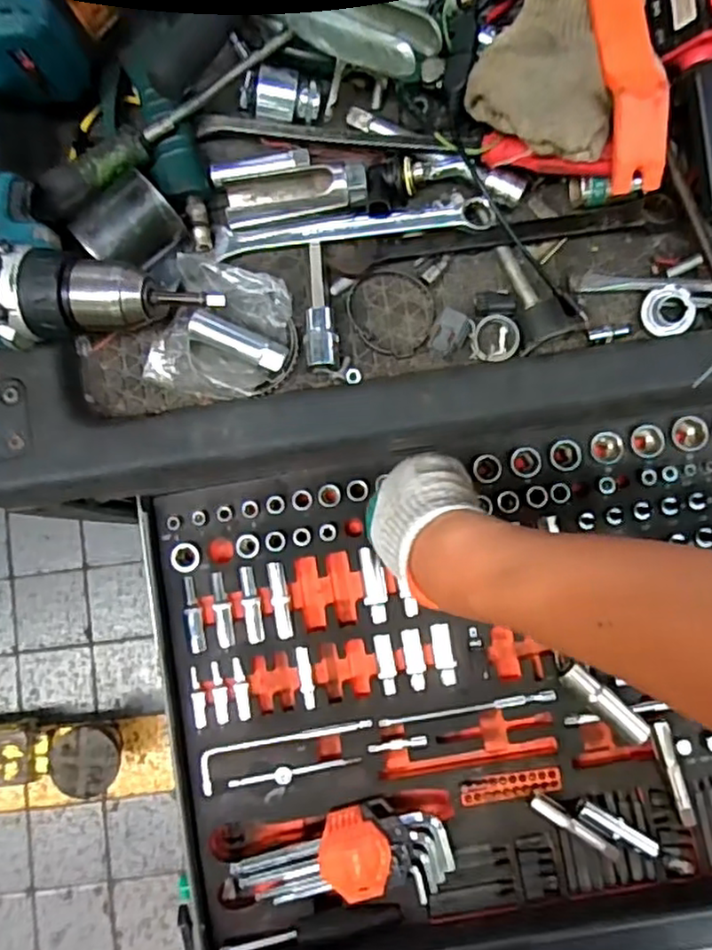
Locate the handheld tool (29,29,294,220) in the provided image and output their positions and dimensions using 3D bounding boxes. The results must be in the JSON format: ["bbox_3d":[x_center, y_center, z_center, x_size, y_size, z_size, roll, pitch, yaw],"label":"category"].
[{"bbox_3d":[-0.119,-0.221,0.414,0.191,0.027,0.019,-38,85,-2],"label":"handheld tool"}]

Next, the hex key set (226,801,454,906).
[{"bbox_3d":[-0.011,0.310,0.541,0.172,0.025,0.073,-5,85,1],"label":"hex key set"}]

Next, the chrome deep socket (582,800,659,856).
[{"bbox_3d":[0.212,0.287,0.537,0.064,0.016,0.016,30,87,4],"label":"chrome deep socket"}]

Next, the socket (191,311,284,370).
[{"bbox_3d":[-0.077,-0.088,0.435,0.066,0.015,0.019,26,87,4],"label":"socket"}]

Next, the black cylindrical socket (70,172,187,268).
[{"bbox_3d":[-0.144,-0.156,0.423,0.045,0.037,0.057,42,88,4],"label":"black cylindrical socket"}]

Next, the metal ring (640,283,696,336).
[{"bbox_3d":[0.202,-0.107,0.430,0.030,0.010,0.032,0,85,2],"label":"metal ring"}]

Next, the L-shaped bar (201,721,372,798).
[{"bbox_3d":[-0.059,0.234,0.565,0.149,0.015,0.035,-15,85,0],"label":"L-shaped bar"}]

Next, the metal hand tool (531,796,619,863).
[{"bbox_3d":[0.179,0.287,0.537,0.079,0.009,0.012,33,87,4],"label":"metal hand tool"}]

